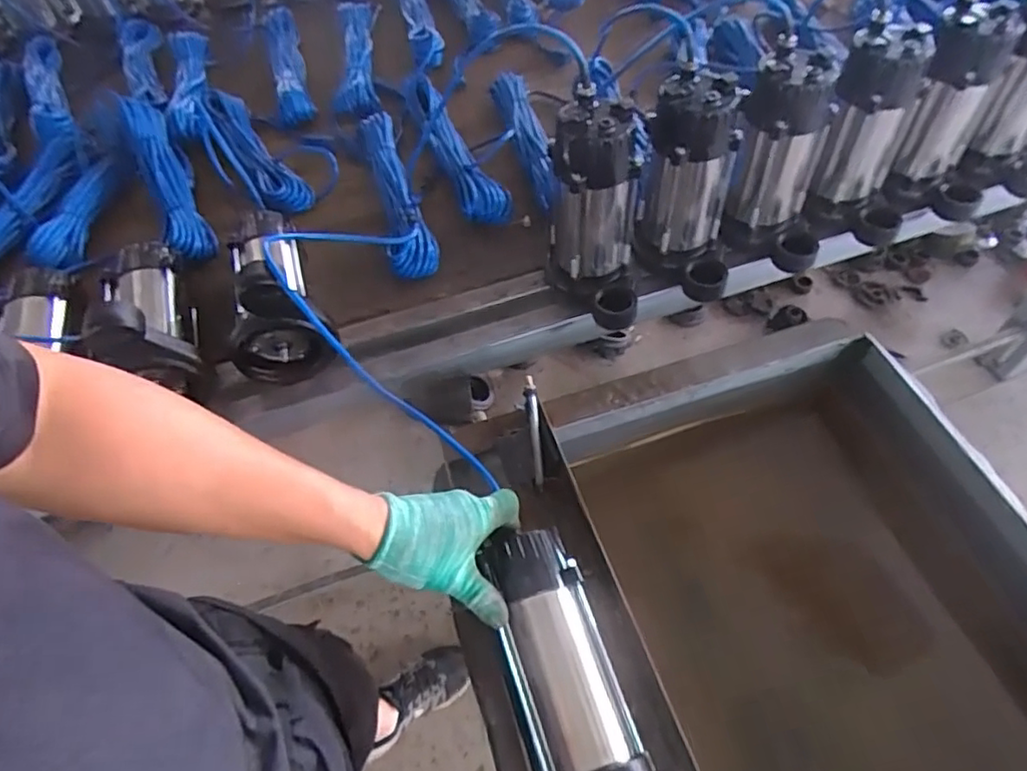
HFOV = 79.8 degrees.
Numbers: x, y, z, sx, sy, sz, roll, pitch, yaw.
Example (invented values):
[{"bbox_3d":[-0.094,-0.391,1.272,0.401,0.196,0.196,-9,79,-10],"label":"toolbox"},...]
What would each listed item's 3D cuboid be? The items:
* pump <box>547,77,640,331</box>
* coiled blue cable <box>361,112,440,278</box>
[{"bbox_3d":[0.093,-0.198,0.725,0.106,0.224,0.137,1,55,4],"label":"pump"},{"bbox_3d":[-0.179,-0.295,0.931,0.075,0.070,0.333,-14,55,-6],"label":"coiled blue cable"}]

